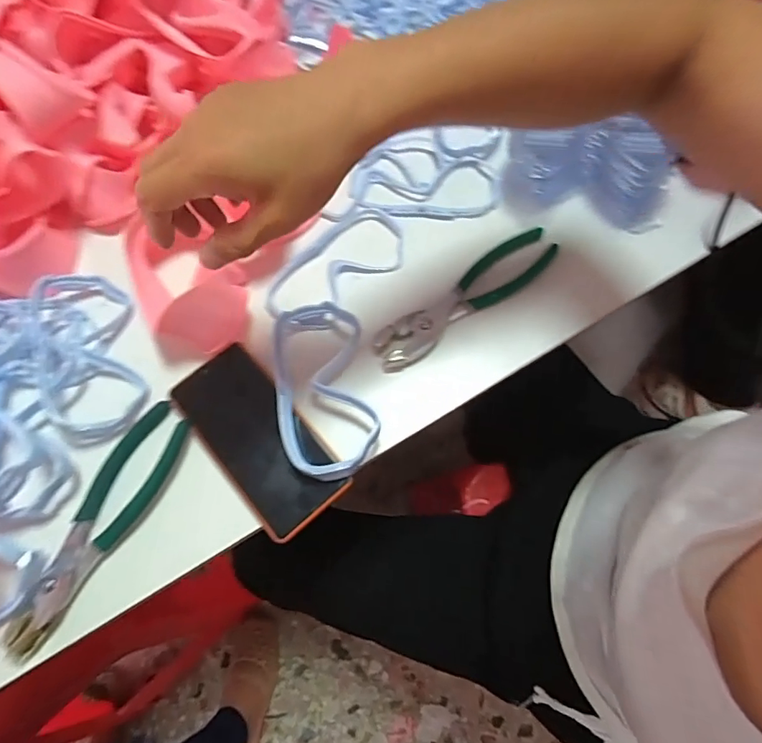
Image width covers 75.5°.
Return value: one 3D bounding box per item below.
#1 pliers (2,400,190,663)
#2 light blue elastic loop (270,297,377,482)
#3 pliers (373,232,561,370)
[{"bbox_3d":[-0.219,0.118,0.386,0.050,0.022,0.200,23,72,9],"label":"pliers"},{"bbox_3d":[-0.048,0.014,0.409,0.076,0.034,0.152,-10,70,-3],"label":"light blue elastic loop"},{"bbox_3d":[0.078,-0.067,0.449,0.197,0.009,0.043,-35,73,-11],"label":"pliers"}]

